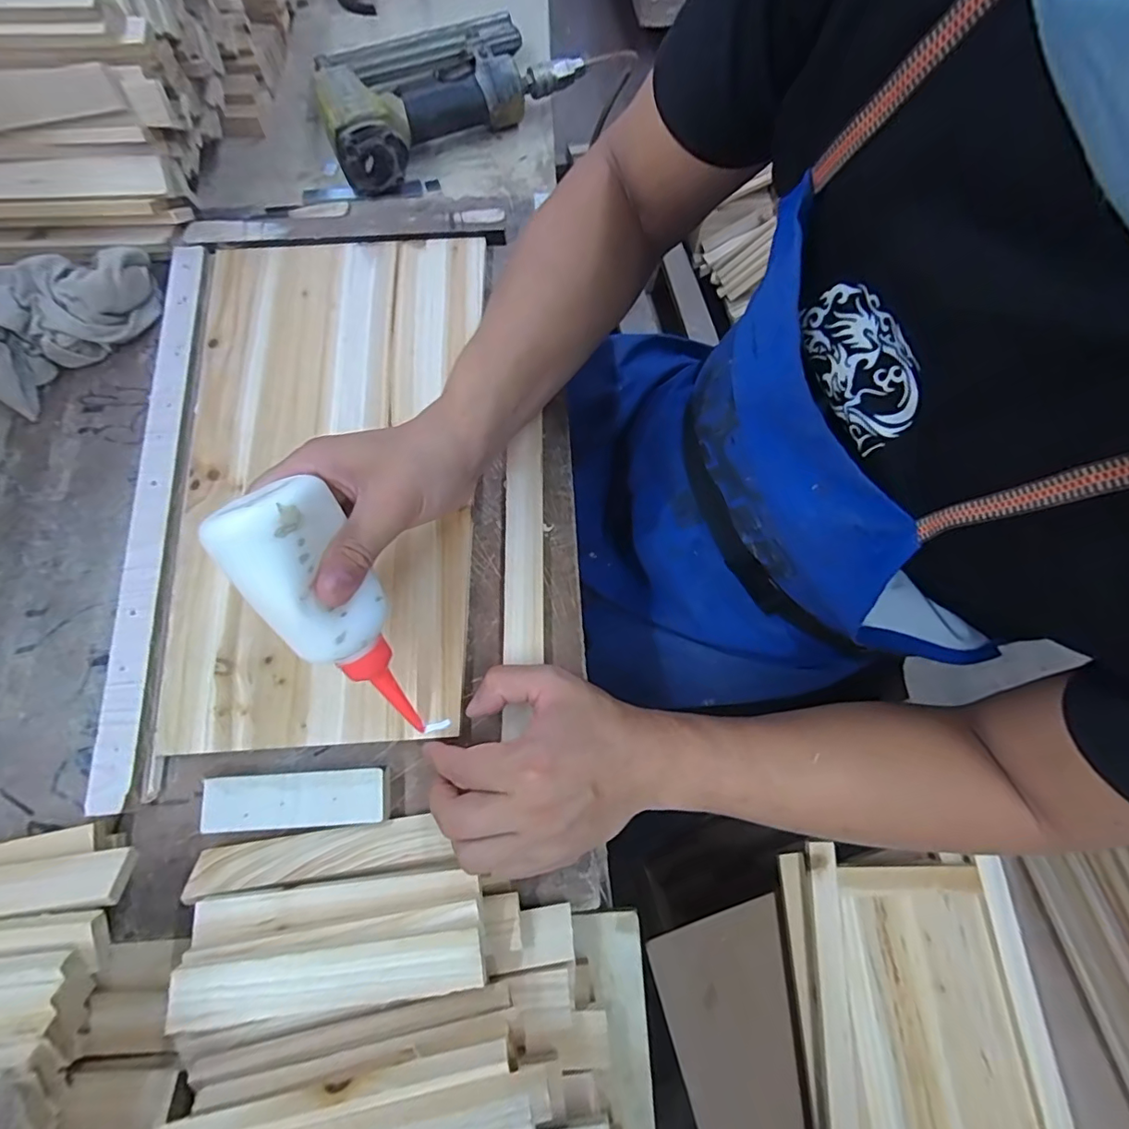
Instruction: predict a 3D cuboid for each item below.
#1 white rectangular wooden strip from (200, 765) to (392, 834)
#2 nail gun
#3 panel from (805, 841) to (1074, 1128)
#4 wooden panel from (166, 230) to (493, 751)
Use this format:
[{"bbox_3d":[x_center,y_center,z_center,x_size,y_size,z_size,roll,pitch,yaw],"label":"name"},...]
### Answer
[{"bbox_3d":[-0.166,0.145,0.321,0.113,0.009,0.032,-4,72,0],"label":"white rectangular wooden strip"},{"bbox_3d":[-0.129,-0.473,0.514,0.255,0.056,0.134,-35,75,-9],"label":"nail gun"},{"bbox_3d":[0.375,0.532,0.496,0.249,0.023,0.439,3,73,2],"label":"panel"},{"bbox_3d":[-0.190,-0.085,0.402,0.228,0.028,0.425,-1,70,-3],"label":"wooden panel"}]

